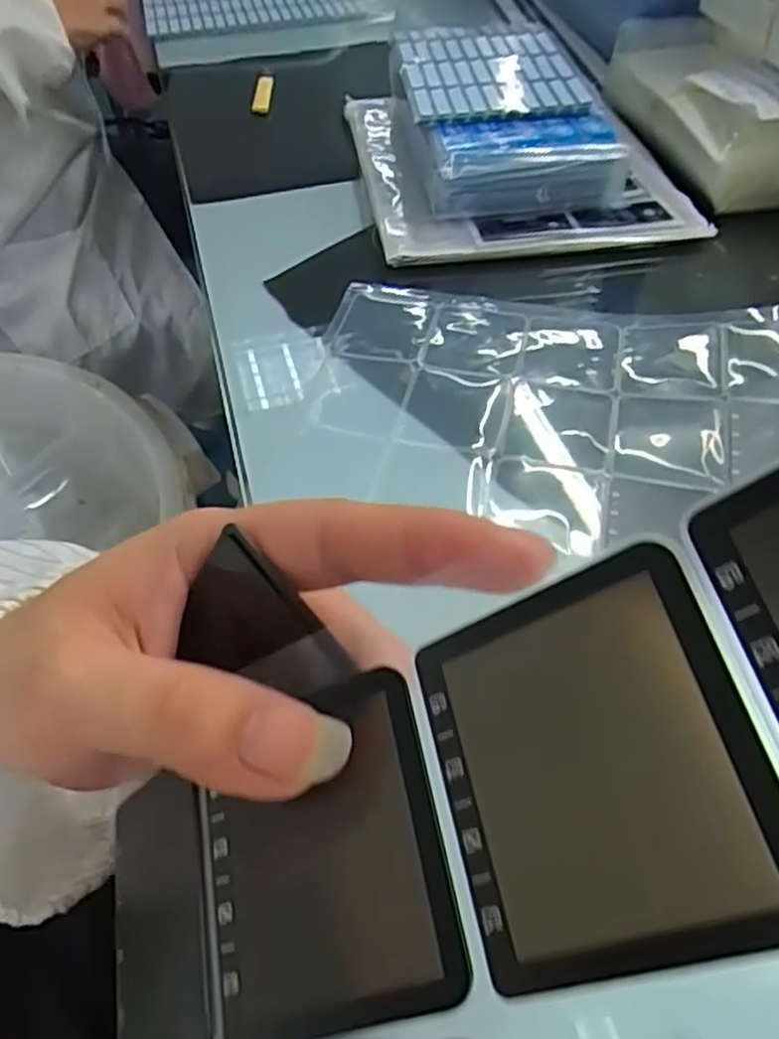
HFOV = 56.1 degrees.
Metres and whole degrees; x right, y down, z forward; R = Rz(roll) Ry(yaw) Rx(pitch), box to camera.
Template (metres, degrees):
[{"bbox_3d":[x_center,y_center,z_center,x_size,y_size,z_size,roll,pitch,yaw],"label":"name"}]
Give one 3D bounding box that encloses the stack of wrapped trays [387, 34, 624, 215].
[{"bbox_3d":[0.075,-0.281,0.518,0.132,0.058,0.190,-9,50,-5],"label":"stack of wrapped trays"}]

